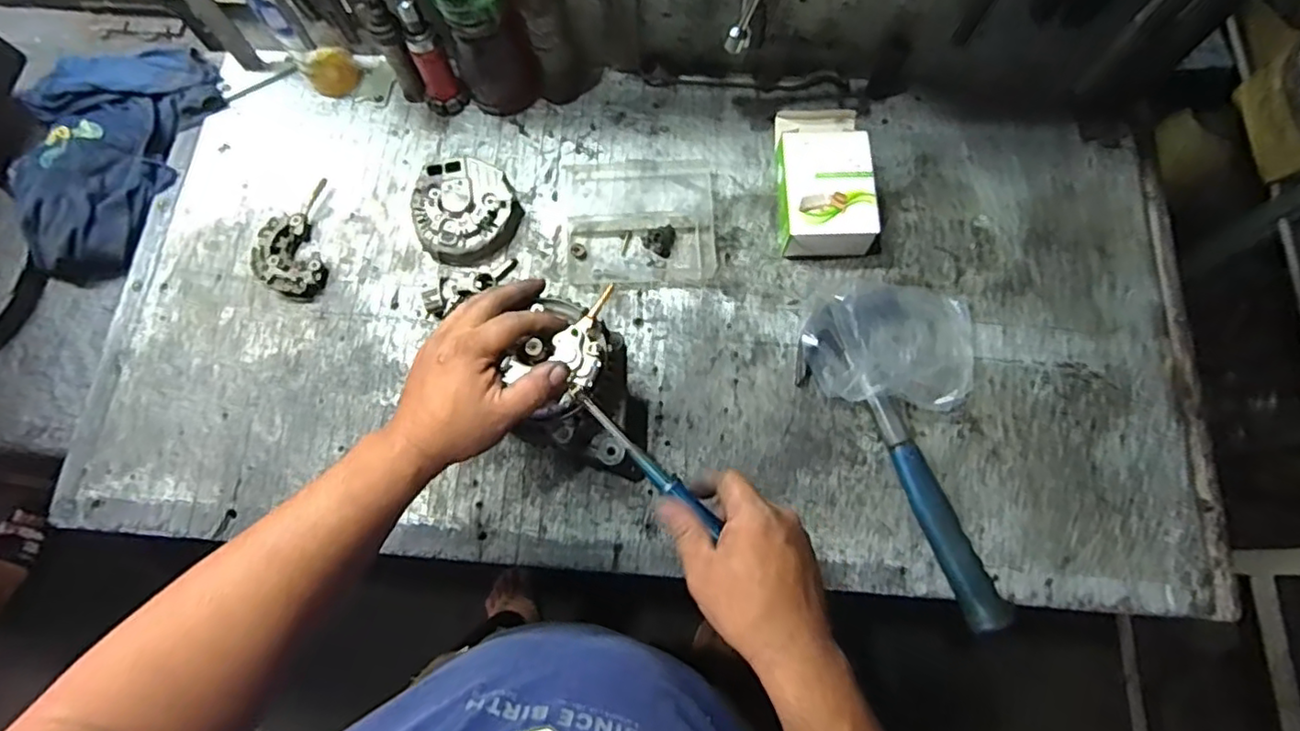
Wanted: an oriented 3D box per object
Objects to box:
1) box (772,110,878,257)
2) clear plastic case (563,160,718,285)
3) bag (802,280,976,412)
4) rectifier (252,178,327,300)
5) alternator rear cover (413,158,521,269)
[{"bbox_3d":[0.187,-0.205,0.694,0.094,0.057,0.179,-3,74,0],"label":"box"},{"bbox_3d":[-0.009,-0.163,0.709,0.162,0.017,0.147,0,74,1],"label":"clear plastic case"},{"bbox_3d":[0.245,-0.023,0.641,0.175,0.057,0.126,1,74,2],"label":"bag"},{"bbox_3d":[-0.396,-0.137,0.700,0.070,0.020,0.136,-10,74,-2],"label":"rectifier"},{"bbox_3d":[-0.203,-0.170,0.701,0.114,0.038,0.113,-27,75,-6],"label":"alternator rear cover"}]

